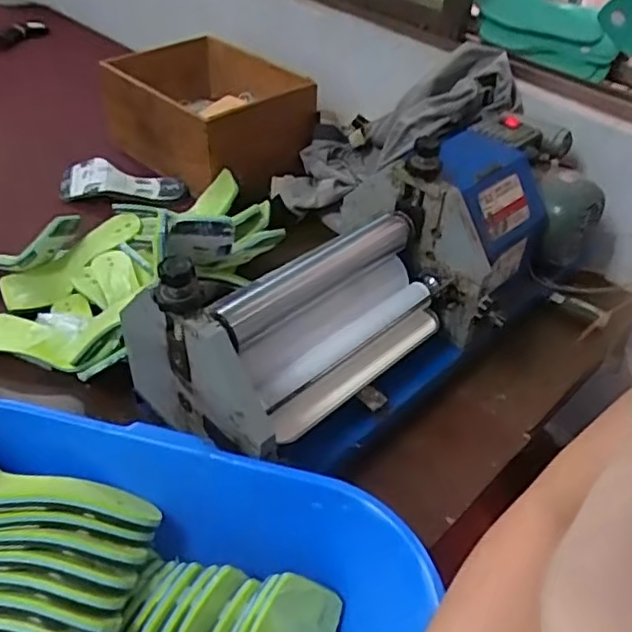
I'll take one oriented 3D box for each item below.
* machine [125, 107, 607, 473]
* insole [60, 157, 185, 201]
[{"bbox_3d":[0.102,-0.080,0.791,0.659,0.224,0.264,-29,52,-32],"label":"machine"},{"bbox_3d":[-0.350,-0.238,1.140,0.221,0.063,0.052,-2,42,-7],"label":"insole"}]

